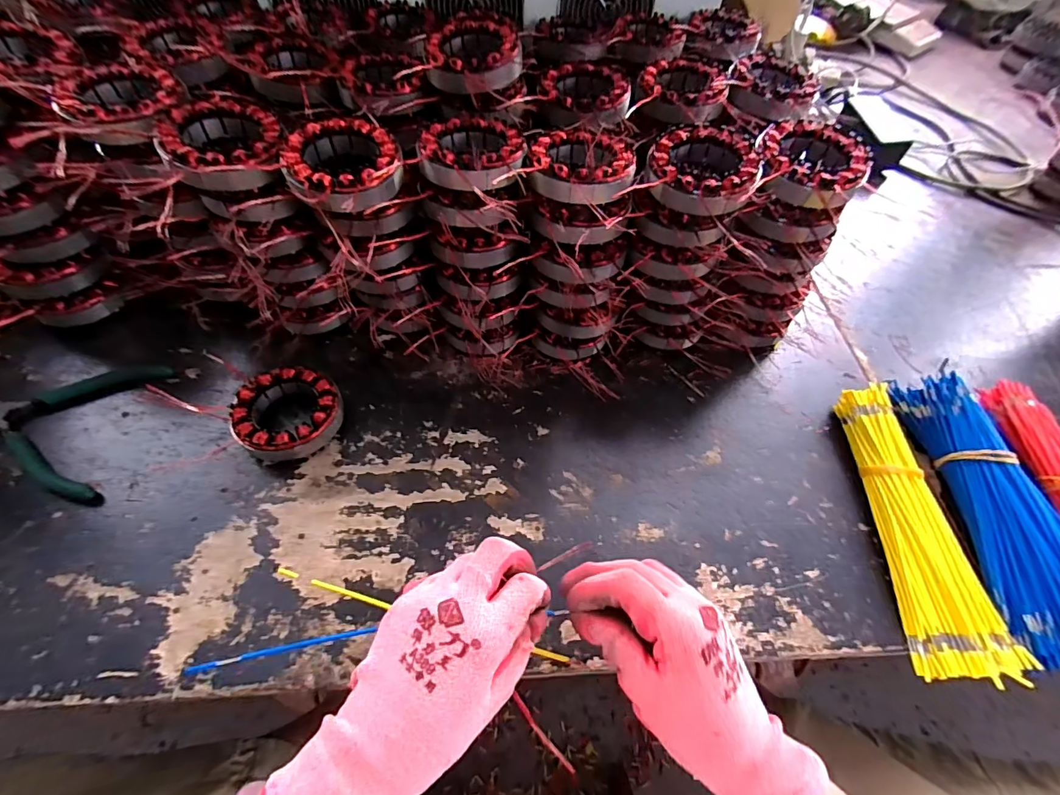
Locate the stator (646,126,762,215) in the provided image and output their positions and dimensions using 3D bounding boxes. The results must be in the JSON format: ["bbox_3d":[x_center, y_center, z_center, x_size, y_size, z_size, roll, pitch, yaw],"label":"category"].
[{"bbox_3d":[0.142,-0.186,0.371,0.085,0.031,0.084,2,56,-3],"label":"stator"}]

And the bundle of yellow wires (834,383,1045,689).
[{"bbox_3d":[0.327,0.101,0.383,0.067,0.031,0.237,7,57,-1],"label":"bundle of yellow wires"}]

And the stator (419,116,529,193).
[{"bbox_3d":[-0.046,-0.197,0.366,0.083,0.026,0.088,2,56,-3],"label":"stator"}]

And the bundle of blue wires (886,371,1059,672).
[{"bbox_3d":[0.406,0.091,0.387,0.090,0.047,0.237,1,57,-5],"label":"bundle of blue wires"}]

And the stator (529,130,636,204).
[{"bbox_3d":[0.041,-0.191,0.367,0.082,0.026,0.090,-3,57,-6],"label":"stator"}]

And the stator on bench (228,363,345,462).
[{"bbox_3d":[-0.217,0.015,0.404,0.086,0.034,0.084,2,57,-4],"label":"stator on bench"}]

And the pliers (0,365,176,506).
[{"bbox_3d":[-0.433,0.012,0.392,0.194,0.011,0.132,9,57,1],"label":"pliers"}]

